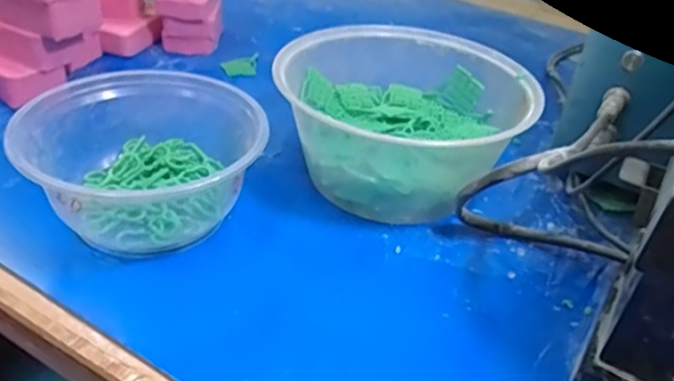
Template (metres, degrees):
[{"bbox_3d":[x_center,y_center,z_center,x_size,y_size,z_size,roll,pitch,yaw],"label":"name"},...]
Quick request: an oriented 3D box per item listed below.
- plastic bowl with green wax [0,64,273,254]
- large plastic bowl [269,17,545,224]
[{"bbox_3d":[-0.111,-0.016,0.353,0.127,0.062,0.131,4,36,-3],"label":"plastic bowl with green wax"},{"bbox_3d":[0.043,-0.051,0.411,0.157,0.072,0.144,4,36,-3],"label":"large plastic bowl"}]

